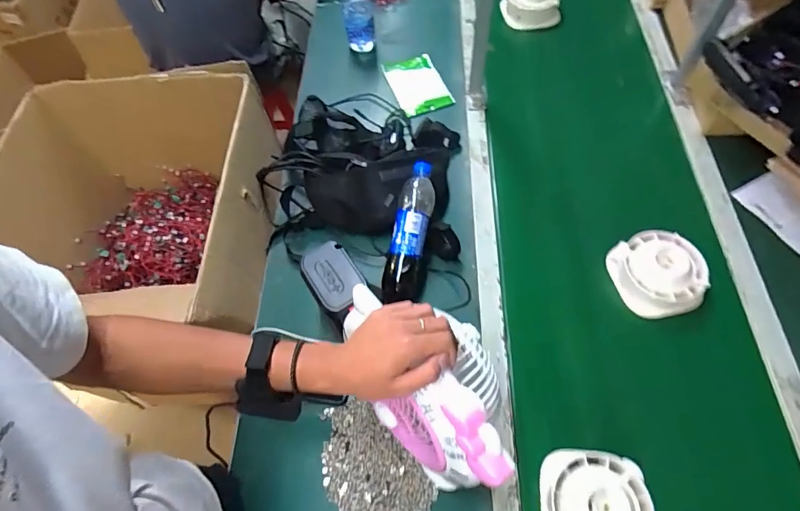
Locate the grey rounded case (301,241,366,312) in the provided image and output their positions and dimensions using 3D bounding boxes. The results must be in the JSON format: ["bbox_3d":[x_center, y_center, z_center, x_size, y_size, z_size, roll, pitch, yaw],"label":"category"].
[{"bbox_3d":[-0.100,0.031,0.650,0.071,0.017,0.106,-31,63,-14],"label":"grey rounded case"}]

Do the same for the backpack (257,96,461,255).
[{"bbox_3d":[-0.075,-0.191,0.863,0.395,0.161,0.287,-5,60,1],"label":"backpack"}]

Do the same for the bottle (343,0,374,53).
[{"bbox_3d":[-0.101,-0.582,1.023,0.068,0.191,0.058,-7,60,-1],"label":"bottle"}]

